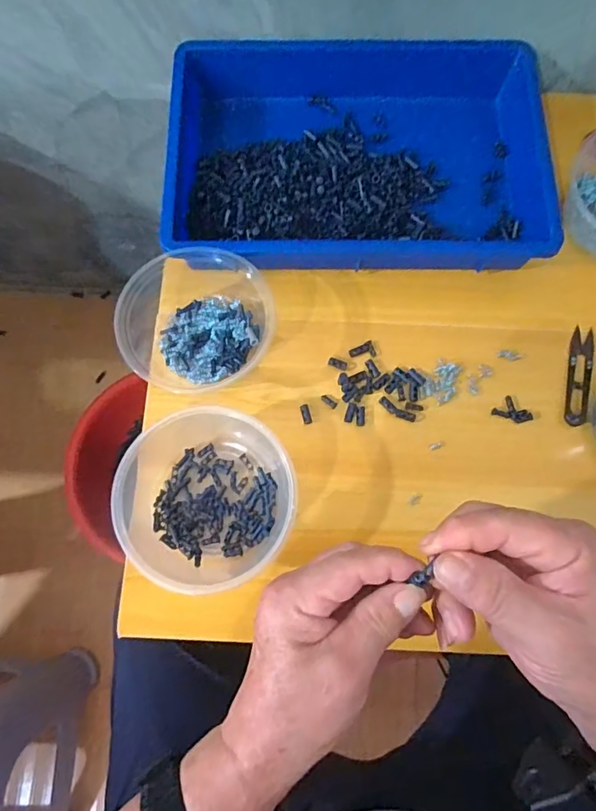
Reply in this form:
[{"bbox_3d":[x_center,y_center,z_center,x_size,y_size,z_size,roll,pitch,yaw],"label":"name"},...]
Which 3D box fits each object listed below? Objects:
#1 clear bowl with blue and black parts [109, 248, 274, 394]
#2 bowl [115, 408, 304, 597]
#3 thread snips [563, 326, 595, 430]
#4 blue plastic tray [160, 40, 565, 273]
[{"bbox_3d":[-0.090,-0.088,0.460,0.132,0.057,0.124,0,75,0],"label":"clear bowl with blue and black parts"},{"bbox_3d":[-0.079,0.076,0.420,0.140,0.062,0.129,0,75,0],"label":"bowl"},{"bbox_3d":[0.270,-0.029,0.471,0.023,0.005,0.098,11,75,3],"label":"thread snips"},{"bbox_3d":[0.057,-0.256,0.500,0.362,0.058,0.246,1,75,0],"label":"blue plastic tray"}]

